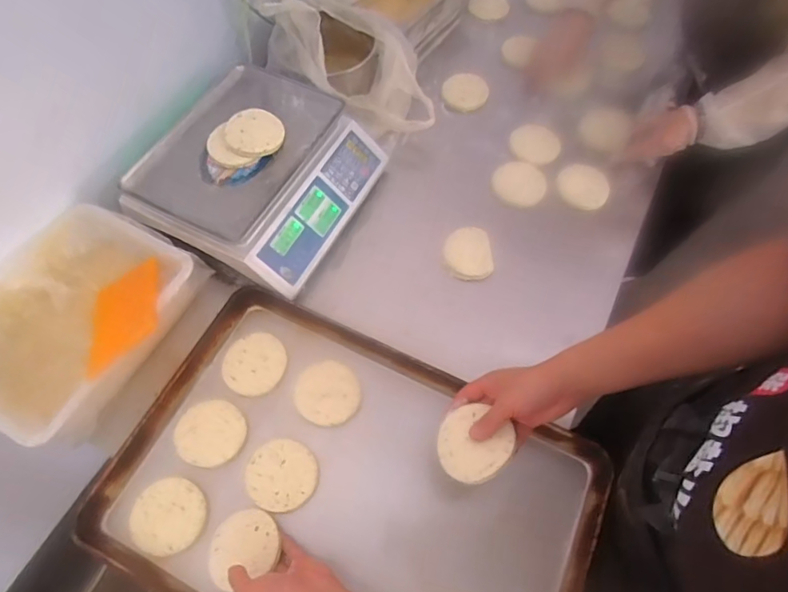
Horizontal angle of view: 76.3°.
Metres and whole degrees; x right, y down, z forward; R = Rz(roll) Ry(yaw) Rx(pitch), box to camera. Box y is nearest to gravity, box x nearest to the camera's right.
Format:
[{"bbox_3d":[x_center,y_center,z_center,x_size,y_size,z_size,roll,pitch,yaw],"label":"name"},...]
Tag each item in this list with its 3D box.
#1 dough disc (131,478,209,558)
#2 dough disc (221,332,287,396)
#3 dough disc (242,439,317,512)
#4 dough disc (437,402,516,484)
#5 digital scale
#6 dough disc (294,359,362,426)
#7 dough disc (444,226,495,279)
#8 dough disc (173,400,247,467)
[{"bbox_3d":[-0.296,0.288,0.657,0.089,0.021,0.087,0,63,0],"label":"dough disc"},{"bbox_3d":[-0.211,0.101,0.758,0.091,0.012,0.094,0,63,0],"label":"dough disc"},{"bbox_3d":[-0.153,0.243,0.685,0.097,0.010,0.089,0,63,0],"label":"dough disc"},{"bbox_3d":[0.095,0.180,0.607,0.093,0.012,0.086,-17,57,29],"label":"dough disc"},{"bbox_3d":[-0.220,-0.210,0.847,0.308,0.111,0.345,25,65,12],"label":"digital scale"},{"bbox_3d":[-0.096,0.143,0.739,0.093,0.004,0.089,1,73,-2],"label":"dough disc"},{"bbox_3d":[0.125,-0.073,0.852,0.080,0.025,0.089,-1,63,-1],"label":"dough disc"},{"bbox_3d":[-0.265,0.195,0.721,0.098,0.016,0.089,13,64,6],"label":"dough disc"}]

